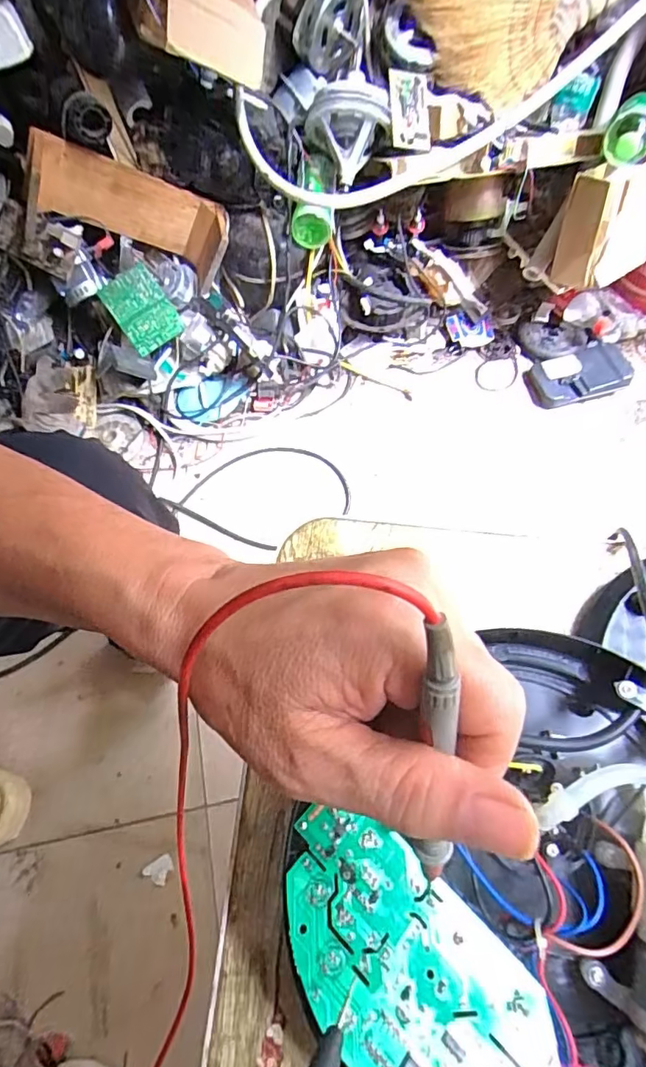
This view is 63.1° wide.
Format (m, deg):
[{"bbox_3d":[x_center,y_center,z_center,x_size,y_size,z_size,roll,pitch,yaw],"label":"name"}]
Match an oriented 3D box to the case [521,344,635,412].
[{"bbox_3d":[0.478,-0.300,0.989,0.174,0.045,0.109,-14,65,-6],"label":"case"}]

